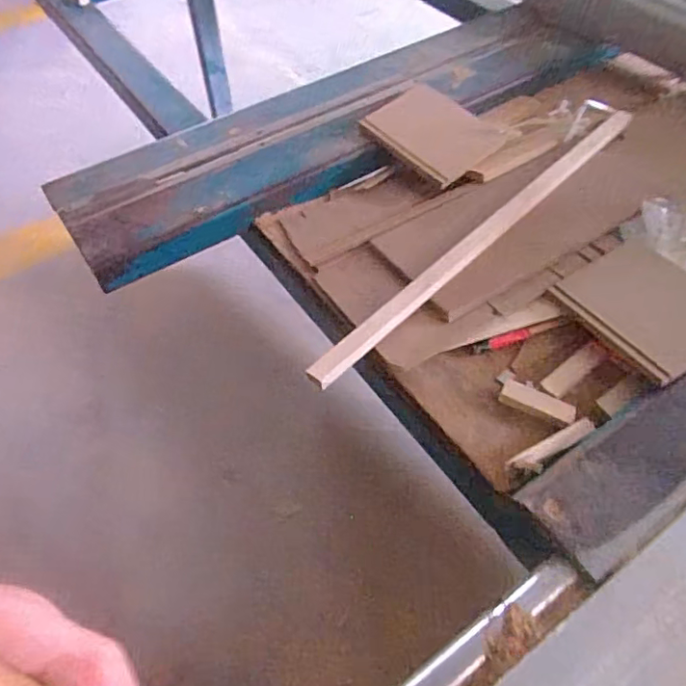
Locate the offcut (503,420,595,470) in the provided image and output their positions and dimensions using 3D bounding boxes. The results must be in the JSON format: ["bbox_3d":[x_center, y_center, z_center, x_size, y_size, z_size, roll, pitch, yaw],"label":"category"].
[{"bbox_3d":[0.153,0.074,0.413,0.076,0.007,0.013,-24,56,-16],"label":"offcut"}]

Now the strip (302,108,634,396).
[{"bbox_3d":[0.141,-0.107,0.530,0.024,0.012,0.468,38,63,25],"label":"strip"}]

